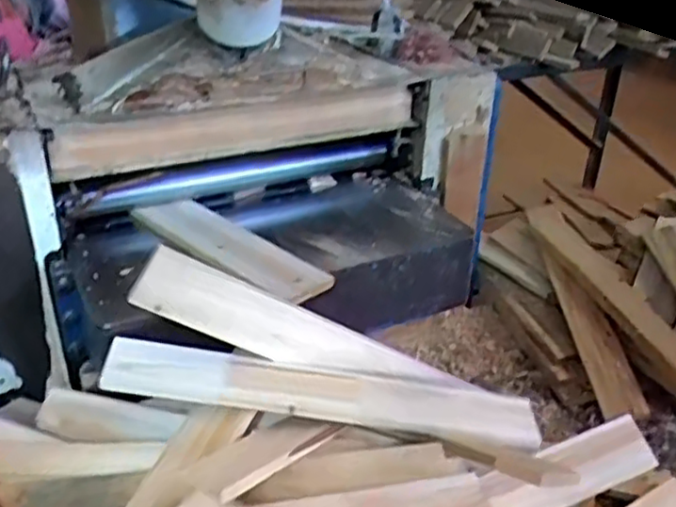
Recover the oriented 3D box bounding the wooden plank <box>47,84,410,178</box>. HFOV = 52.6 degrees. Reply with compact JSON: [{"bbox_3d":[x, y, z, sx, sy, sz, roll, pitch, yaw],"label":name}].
[{"bbox_3d":[-0.124,-0.176,0.969,0.534,0.076,0.029,-13,33,-26],"label":"wooden plank"}]

